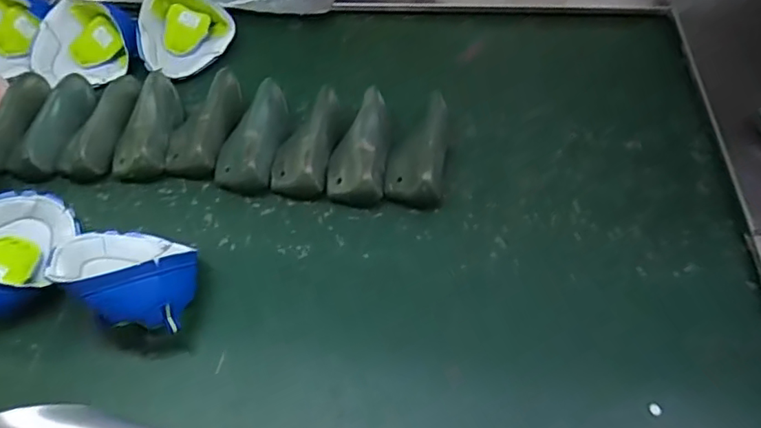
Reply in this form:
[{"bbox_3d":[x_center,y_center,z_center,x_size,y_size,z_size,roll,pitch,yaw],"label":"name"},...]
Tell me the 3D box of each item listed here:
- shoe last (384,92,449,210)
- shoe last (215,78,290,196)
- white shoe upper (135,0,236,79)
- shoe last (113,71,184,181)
[{"bbox_3d":[0.061,-0.091,0.750,0.075,0.053,0.172,13,68,12],"label":"shoe last"},{"bbox_3d":[-0.179,-0.116,0.794,0.086,0.057,0.179,3,52,9],"label":"shoe last"},{"bbox_3d":[-0.340,-0.324,0.949,0.159,0.072,0.150,-21,53,-10],"label":"white shoe upper"},{"bbox_3d":[-0.343,-0.135,0.817,0.091,0.057,0.173,-3,52,4],"label":"shoe last"}]

